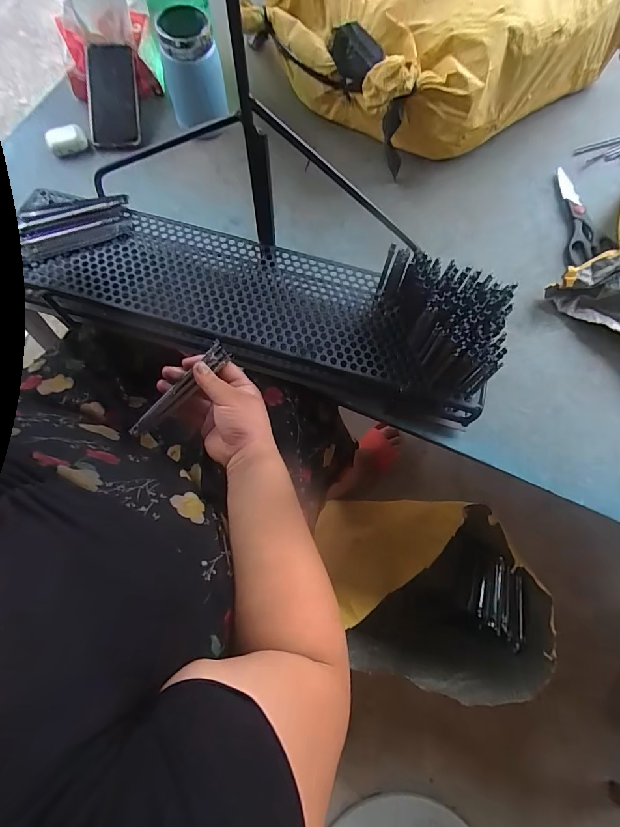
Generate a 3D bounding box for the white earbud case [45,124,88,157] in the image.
[{"bbox_3d":[-0.387,-0.434,0.604,0.058,0.023,0.034,-29,76,-9],"label":"white earbud case"}]

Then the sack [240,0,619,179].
[{"bbox_3d":[0.213,-0.654,0.632,0.536,0.183,0.404,-33,77,-10],"label":"sack"}]

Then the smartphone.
[{"bbox_3d":[-0.319,-0.511,0.614,0.082,0.014,0.152,-1,97,5],"label":"smartphone"}]

